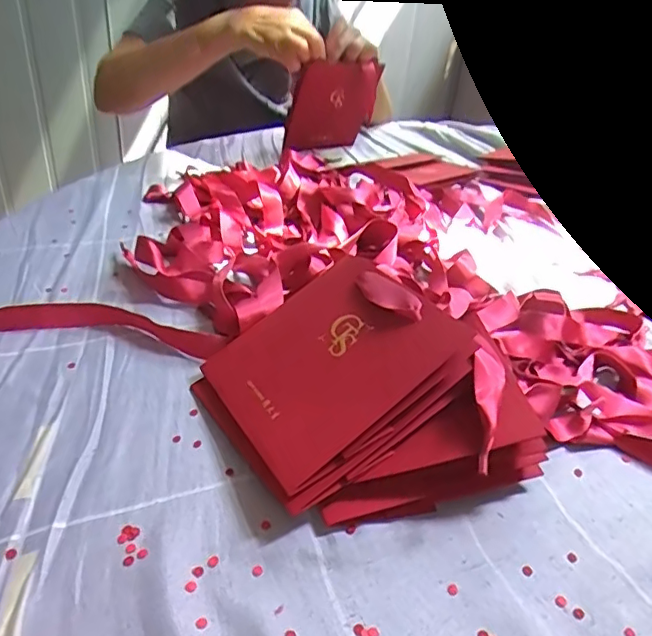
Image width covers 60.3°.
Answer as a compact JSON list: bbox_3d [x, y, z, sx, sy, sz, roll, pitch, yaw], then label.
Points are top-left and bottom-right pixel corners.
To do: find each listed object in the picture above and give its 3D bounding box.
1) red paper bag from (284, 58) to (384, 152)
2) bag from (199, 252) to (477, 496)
[{"bbox_3d":[0.012,-0.316,0.844,0.164,0.131,0.017,-20,53,-37],"label":"red paper bag"},{"bbox_3d":[-0.001,0.022,0.364,0.140,0.008,0.141,-39,39,-9],"label":"bag"}]

